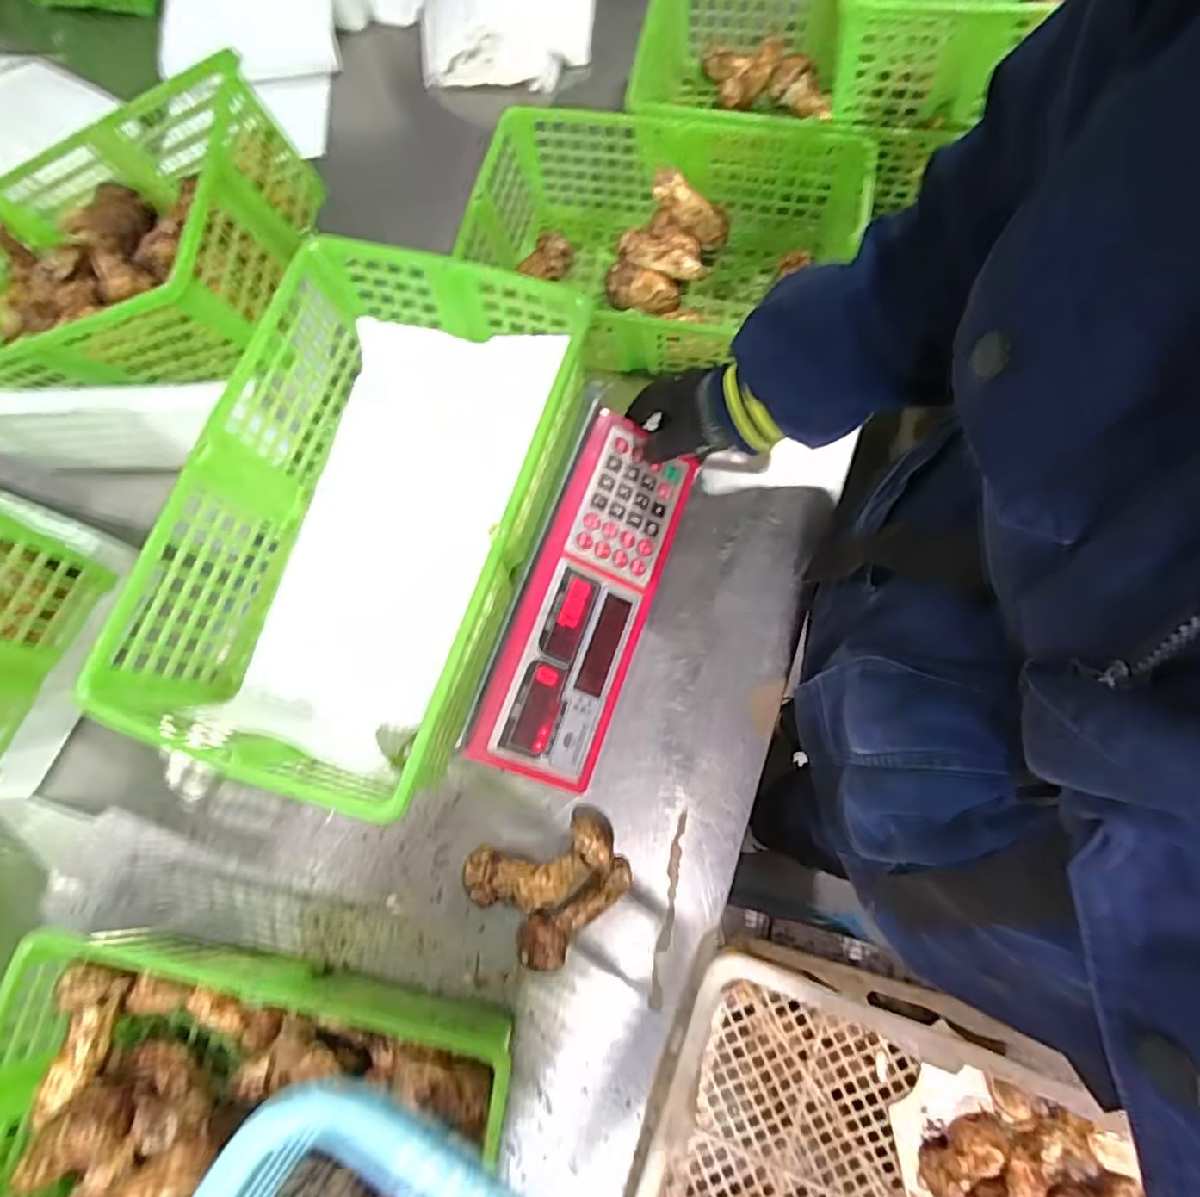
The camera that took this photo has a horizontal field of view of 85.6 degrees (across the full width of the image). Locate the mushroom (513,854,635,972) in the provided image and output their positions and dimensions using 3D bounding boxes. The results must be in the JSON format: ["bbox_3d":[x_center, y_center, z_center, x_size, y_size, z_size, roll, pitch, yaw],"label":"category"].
[{"bbox_3d":[-0.018,0.239,0.499,0.101,0.034,0.034,-38,76,-6],"label":"mushroom"}]

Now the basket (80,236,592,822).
[{"bbox_3d":[-0.160,-0.058,0.443,0.211,0.116,0.346,16,77,8],"label":"basket"}]

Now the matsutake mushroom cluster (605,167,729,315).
[{"bbox_3d":[0.062,-0.333,0.623,0.088,0.066,0.122,23,78,9],"label":"matsutake mushroom cluster"}]

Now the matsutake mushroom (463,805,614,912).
[{"bbox_3d":[-0.046,0.205,0.501,0.116,0.052,0.054,-20,75,-2],"label":"matsutake mushroom"}]

